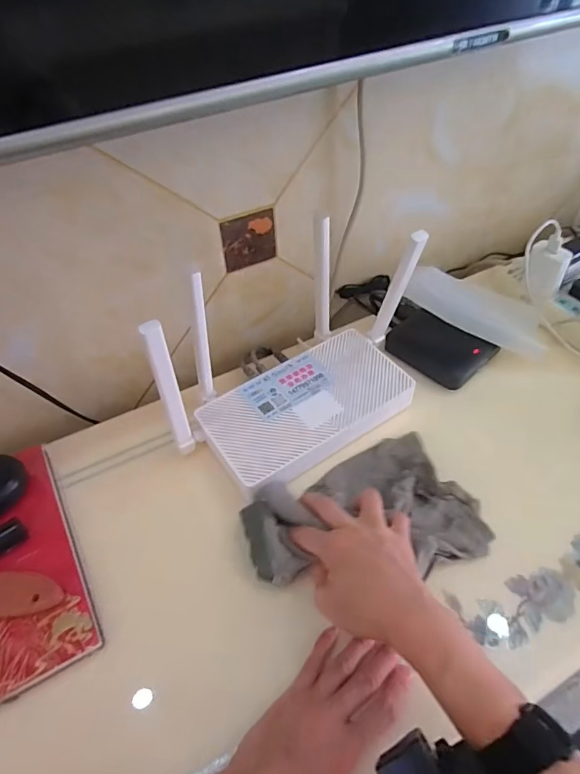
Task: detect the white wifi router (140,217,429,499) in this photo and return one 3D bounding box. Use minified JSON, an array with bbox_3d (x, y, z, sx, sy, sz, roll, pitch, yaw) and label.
[{"bbox_3d":[0.011,-0.029,0.459,0.250,0.163,0.126,-31,54,-22],"label":"white wifi router"}]

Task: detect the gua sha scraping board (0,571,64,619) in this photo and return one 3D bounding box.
[{"bbox_3d":[-0.232,0.164,0.394,0.101,0.009,0.035,-1,48,3],"label":"gua sha scraping board"}]

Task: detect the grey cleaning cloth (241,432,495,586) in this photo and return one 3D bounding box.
[{"bbox_3d":[0.063,0.104,0.436,0.201,0.034,0.124,-6,48,-12],"label":"grey cleaning cloth"}]

